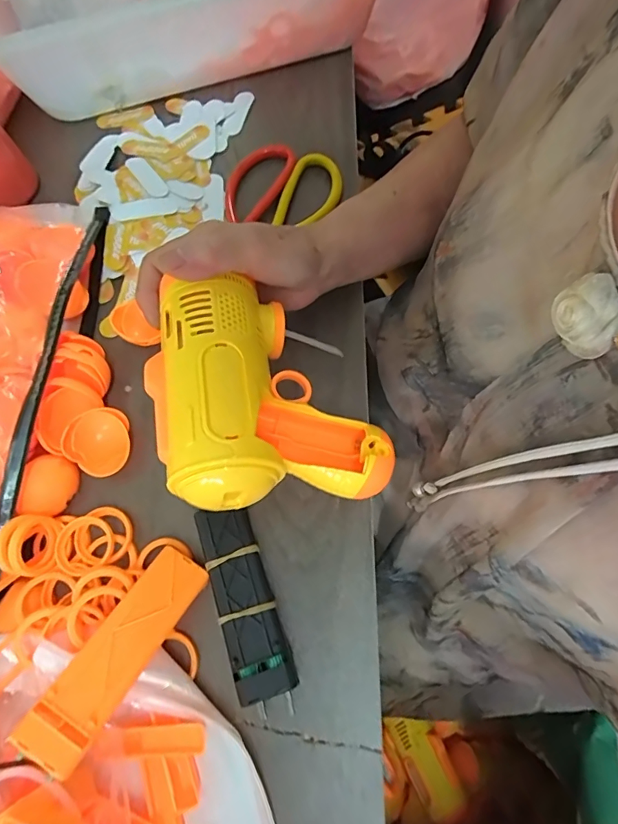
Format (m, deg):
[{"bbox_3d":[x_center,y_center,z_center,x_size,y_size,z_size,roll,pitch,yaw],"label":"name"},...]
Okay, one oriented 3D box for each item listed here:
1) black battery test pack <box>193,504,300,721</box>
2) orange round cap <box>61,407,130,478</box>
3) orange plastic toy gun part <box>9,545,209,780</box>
[{"bbox_3d":[-0.037,0.112,0.272,0.032,0.023,0.111,-20,72,-4],"label":"black battery test pack"},{"bbox_3d":[-0.140,0.019,0.308,0.040,0.013,0.043,17,79,-11],"label":"orange round cap"},{"bbox_3d":[-0.098,0.123,0.243,0.032,0.009,0.109,29,51,11],"label":"orange plastic toy gun part"}]

